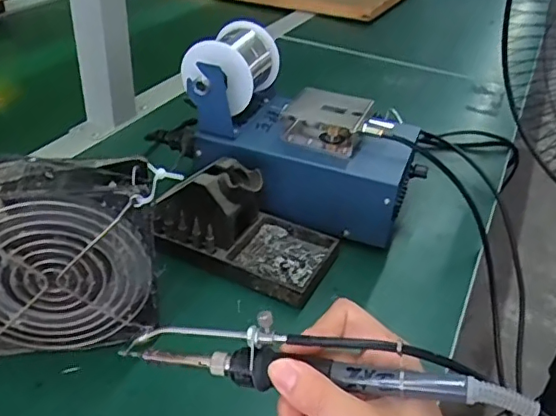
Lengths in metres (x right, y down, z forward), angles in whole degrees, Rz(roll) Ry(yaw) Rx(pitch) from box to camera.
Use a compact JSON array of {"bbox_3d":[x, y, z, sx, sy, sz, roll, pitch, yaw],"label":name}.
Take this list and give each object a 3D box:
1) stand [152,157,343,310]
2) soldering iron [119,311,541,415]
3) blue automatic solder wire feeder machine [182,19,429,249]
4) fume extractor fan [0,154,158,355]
[{"bbox_3d":[-0.023,0.006,0.445,0.139,0.065,0.078,19,36,18],"label":"stand"},{"bbox_3d":[0.017,0.075,0.285,0.207,0.034,0.022,4,32,16],"label":"soldering iron"},{"bbox_3d":[0.023,-0.066,0.502,0.201,0.126,0.116,17,35,15],"label":"blue automatic solder wire feeder machine"},{"bbox_3d":[-0.135,0.032,0.350,0.122,0.118,0.043,-3,35,-14],"label":"fume extractor fan"}]

